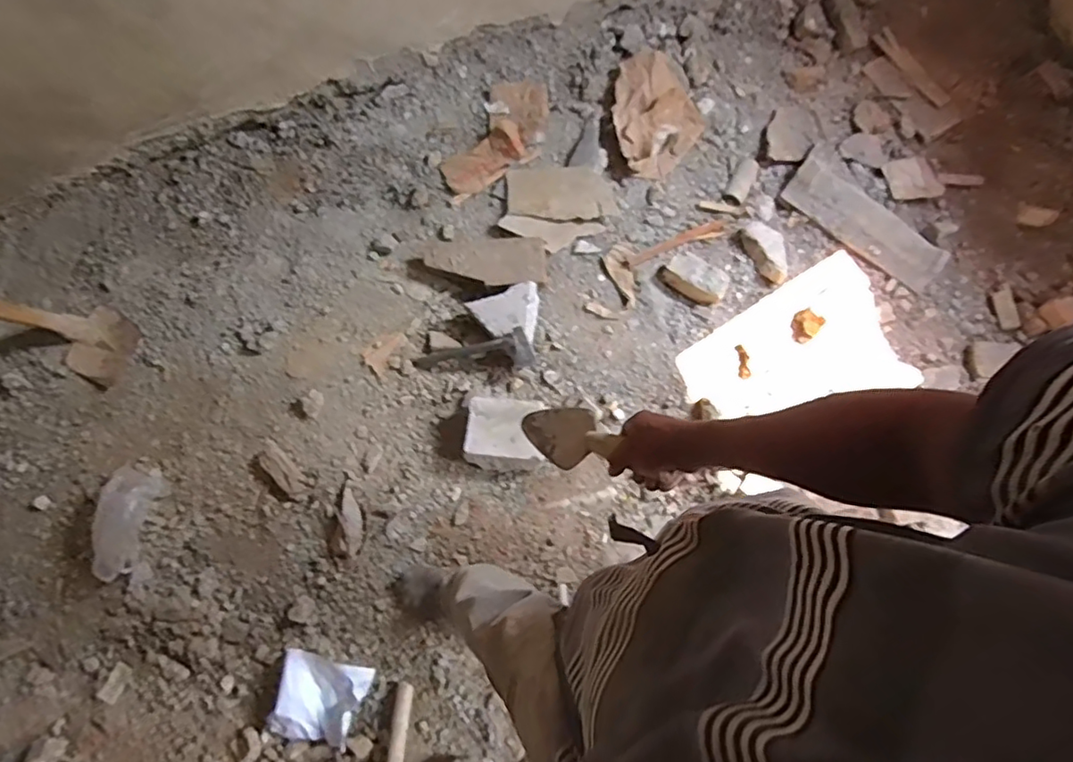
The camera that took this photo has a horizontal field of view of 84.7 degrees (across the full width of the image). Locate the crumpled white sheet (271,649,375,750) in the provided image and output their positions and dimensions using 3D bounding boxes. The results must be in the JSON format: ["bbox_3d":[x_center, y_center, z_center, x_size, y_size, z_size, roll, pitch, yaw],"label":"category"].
[{"bbox_3d":[-0.437,0.643,1.190,0.171,0.039,0.152,15,78,3],"label":"crumpled white sheet"}]

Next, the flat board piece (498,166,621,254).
[{"bbox_3d":[0.055,-0.418,1.404,0.256,0.028,0.208,1,77,-1],"label":"flat board piece"}]

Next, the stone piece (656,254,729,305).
[{"bbox_3d":[0.364,-0.240,1.345,0.150,0.044,0.110,36,79,7],"label":"stone piece"}]

